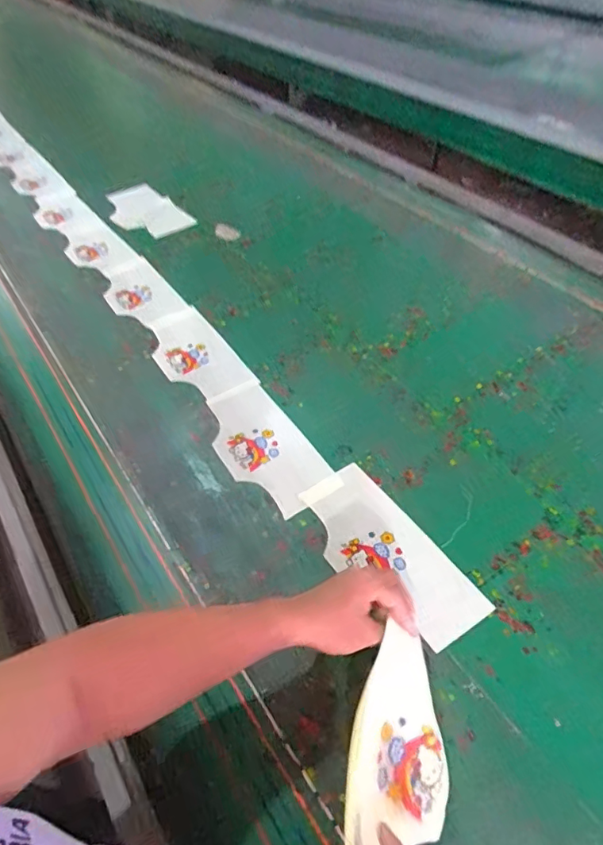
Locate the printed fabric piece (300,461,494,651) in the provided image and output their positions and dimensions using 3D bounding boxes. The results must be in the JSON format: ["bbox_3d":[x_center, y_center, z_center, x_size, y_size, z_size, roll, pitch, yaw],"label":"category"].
[{"bbox_3d":[0.116,0.180,0.709,0.133,0.007,0.283,-30,56,-22],"label":"printed fabric piece"}]

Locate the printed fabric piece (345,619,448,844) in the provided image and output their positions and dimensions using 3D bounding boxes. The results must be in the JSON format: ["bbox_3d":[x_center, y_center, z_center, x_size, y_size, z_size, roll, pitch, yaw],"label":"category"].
[{"bbox_3d":[0.097,0.317,0.501,0.152,0.049,0.229,21,62,-12],"label":"printed fabric piece"}]

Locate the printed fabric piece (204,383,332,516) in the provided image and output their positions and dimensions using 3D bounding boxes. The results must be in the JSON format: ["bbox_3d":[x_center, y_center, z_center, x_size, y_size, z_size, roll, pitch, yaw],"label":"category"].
[{"bbox_3d":[-0.066,0.039,0.843,0.133,0.011,0.274,-28,56,-19],"label":"printed fabric piece"}]

